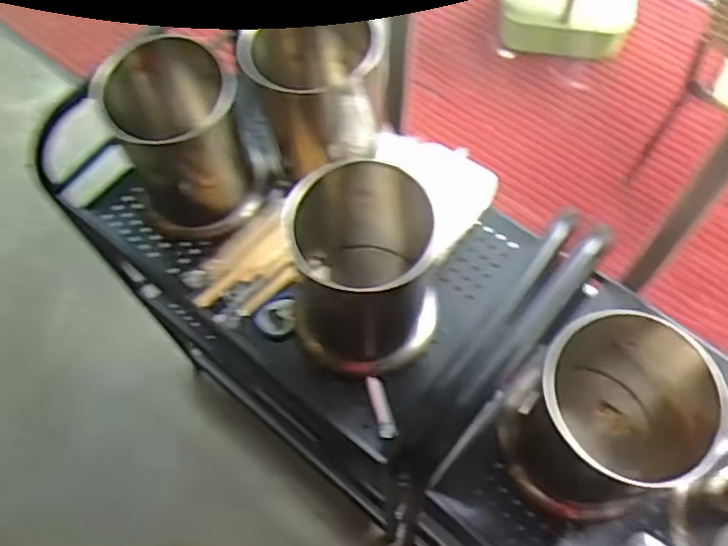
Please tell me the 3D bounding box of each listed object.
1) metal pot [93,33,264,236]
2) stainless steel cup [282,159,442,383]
[{"bbox_3d":[-0.196,-0.142,0.745,0.128,0.193,0.128,0,69,0],"label":"metal pot"},{"bbox_3d":[0.004,0.006,0.645,0.142,0.186,0.136,0,69,0],"label":"stainless steel cup"}]

